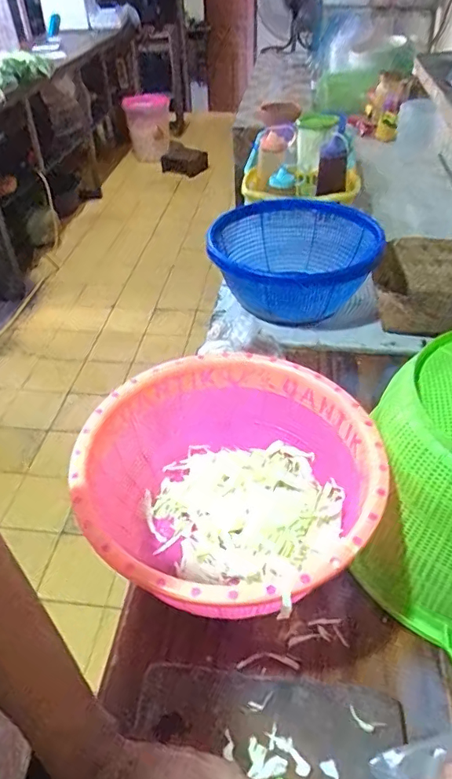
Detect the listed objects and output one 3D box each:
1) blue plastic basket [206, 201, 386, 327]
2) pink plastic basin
[{"bbox_3d":[0.108,-0.240,0.943,0.264,0.118,0.266,-2,42,2],"label":"blue plastic basket"},{"bbox_3d":[0.003,0.113,0.574,0.300,0.149,0.299,-2,42,2],"label":"pink plastic basin"}]

